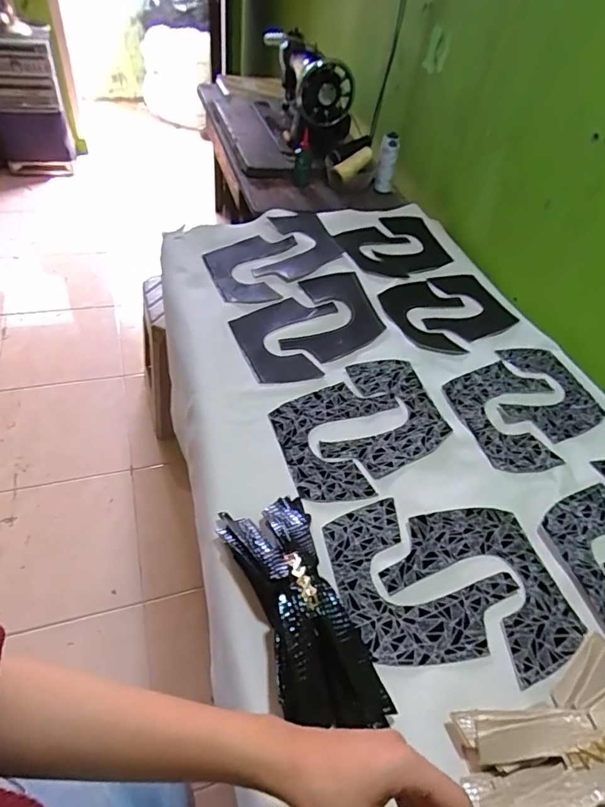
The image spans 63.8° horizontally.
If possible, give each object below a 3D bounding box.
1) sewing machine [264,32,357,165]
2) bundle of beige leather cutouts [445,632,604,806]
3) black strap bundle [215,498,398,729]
[{"bbox_3d":[0.019,-0.788,1.262,0.150,0.229,0.414,-7,50,-14],"label":"sewing machine"},{"bbox_3d":[0.256,0.282,0.431,0.244,0.052,0.123,-8,50,-8],"label":"bundle of beige leather cutouts"},{"bbox_3d":[-0.007,0.198,0.489,0.102,0.071,0.234,-15,51,-14],"label":"black strap bundle"}]

